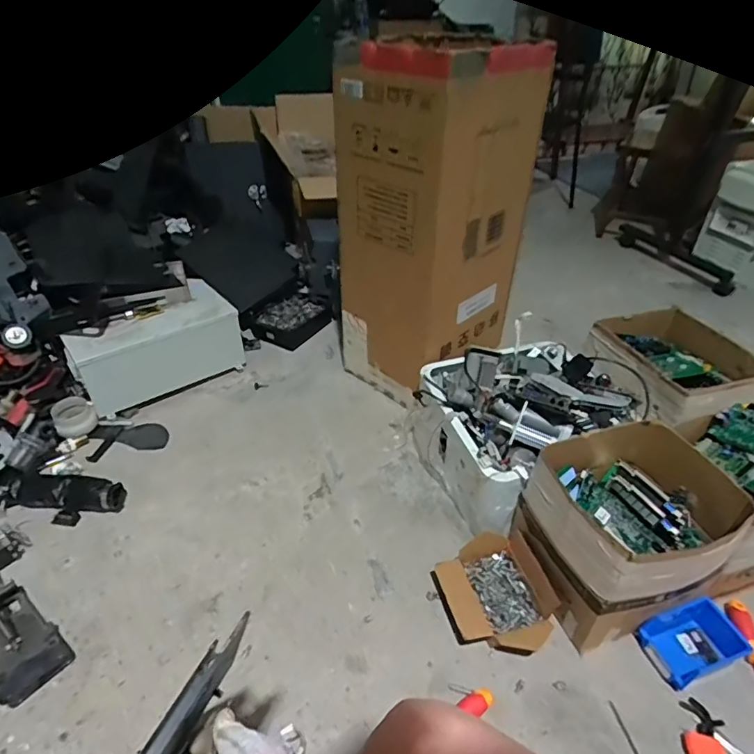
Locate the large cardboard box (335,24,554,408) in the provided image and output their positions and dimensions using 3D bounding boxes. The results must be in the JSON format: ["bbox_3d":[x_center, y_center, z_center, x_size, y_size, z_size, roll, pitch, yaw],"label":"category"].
[{"bbox_3d":[0.130,-0.349,1.242,0.371,0.766,0.295,26,43,30],"label":"large cardboard box"}]

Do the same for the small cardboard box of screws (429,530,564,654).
[{"bbox_3d":[0.214,0.393,0.929,0.179,0.080,0.212,-11,38,-15],"label":"small cardboard box of screws"}]

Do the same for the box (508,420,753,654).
[{"bbox_3d":[0.443,0.264,0.913,0.297,0.248,0.264,-12,39,-16],"label":"box"}]

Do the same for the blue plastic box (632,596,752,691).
[{"bbox_3d":[0.541,0.456,0.881,0.146,0.063,0.104,-10,38,-14],"label":"blue plastic box"}]

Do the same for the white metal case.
[{"bbox_3d":[-0.606,-0.069,1.426,0.419,0.220,0.192,-25,44,-30],"label":"white metal case"}]

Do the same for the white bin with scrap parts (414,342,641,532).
[{"bbox_3d":[0.313,0.088,1.144,0.363,0.284,0.365,-13,39,-18],"label":"white bin with scrap parts"}]

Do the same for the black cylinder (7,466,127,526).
[{"bbox_3d":[-0.708,0.261,1.127,0.286,0.056,0.101,7,37,9],"label":"black cylinder"}]

